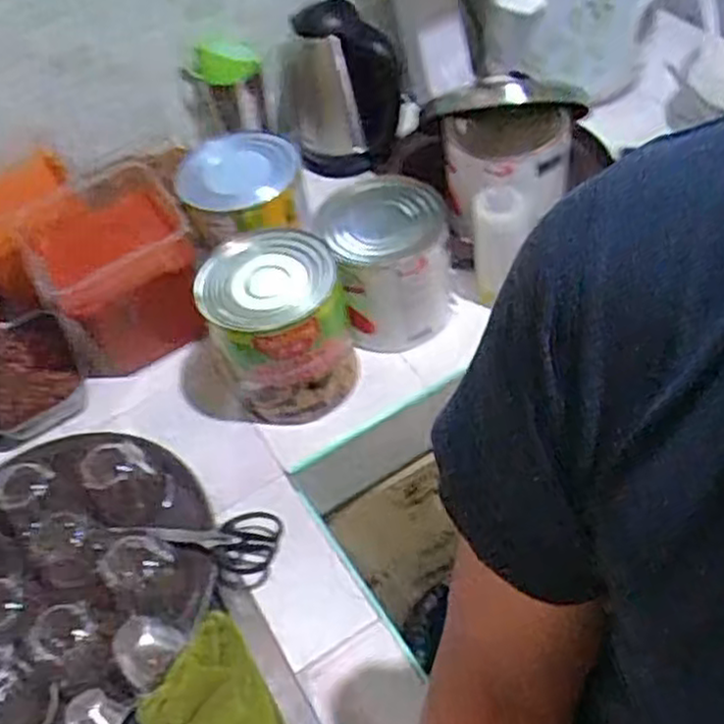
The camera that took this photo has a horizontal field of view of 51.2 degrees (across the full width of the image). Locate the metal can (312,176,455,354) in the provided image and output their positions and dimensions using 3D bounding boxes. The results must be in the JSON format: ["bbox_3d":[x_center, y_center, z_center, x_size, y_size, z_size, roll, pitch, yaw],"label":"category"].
[{"bbox_3d":[0.033,-0.125,0.935,0.143,0.148,0.155,-16,51,-3],"label":"metal can"}]

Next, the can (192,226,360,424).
[{"bbox_3d":[-0.095,-0.041,0.881,0.154,0.169,0.158,-21,52,-8],"label":"can"}]

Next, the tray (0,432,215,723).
[{"bbox_3d":[-0.329,0.216,0.783,0.328,0.094,0.333,-4,52,6],"label":"tray"}]

